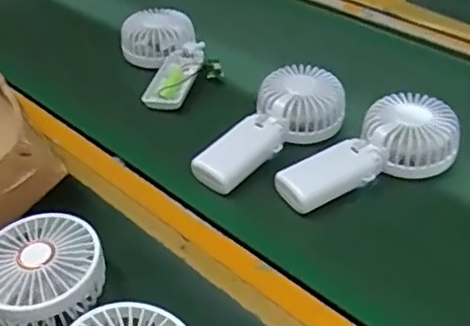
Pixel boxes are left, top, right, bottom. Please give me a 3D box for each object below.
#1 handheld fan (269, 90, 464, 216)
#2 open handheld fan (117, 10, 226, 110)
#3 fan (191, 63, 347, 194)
[{"bbox_3d":[0.117,-0.011,0.531,0.171,0.048,0.075,-18,43,-20],"label":"handheld fan"},{"bbox_3d":[-0.075,-0.126,0.671,0.090,0.043,0.148,-16,43,-17],"label":"open handheld fan"},{"bbox_3d":[0.036,-0.034,0.552,0.081,0.042,0.165,22,45,24],"label":"fan"}]

